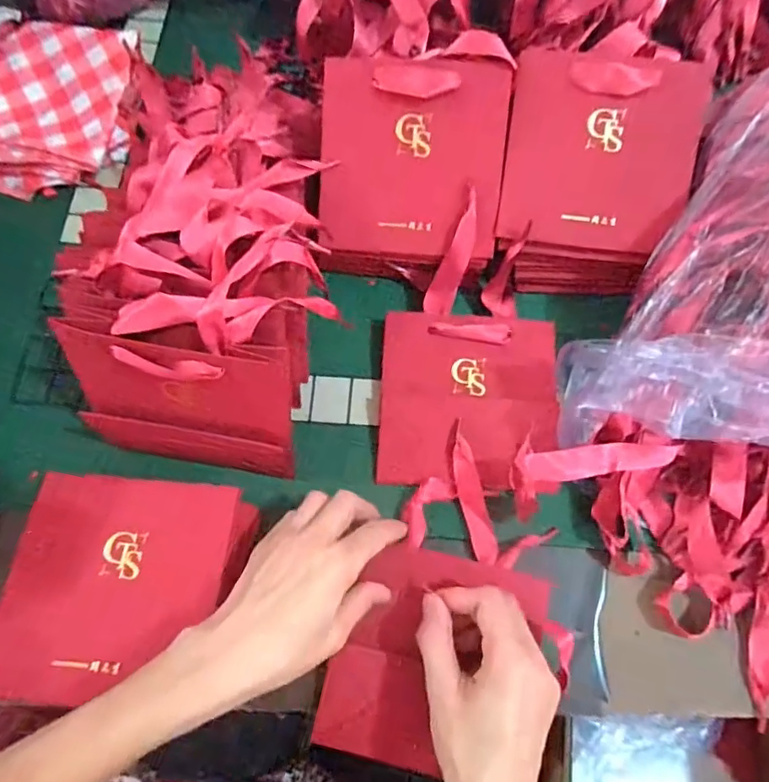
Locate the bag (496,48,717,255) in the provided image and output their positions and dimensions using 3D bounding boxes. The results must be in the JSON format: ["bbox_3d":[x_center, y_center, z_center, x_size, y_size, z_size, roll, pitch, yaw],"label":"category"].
[{"bbox_3d":[0.164,-0.181,0.409,0.139,0.010,0.137,7,101,4],"label":"bag"}]

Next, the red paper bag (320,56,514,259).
[{"bbox_3d":[0.022,-0.178,0.415,0.138,0.009,0.139,5,105,1],"label":"red paper bag"}]

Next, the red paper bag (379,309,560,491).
[{"bbox_3d":[0.067,0.005,0.423,0.136,0.017,0.139,4,70,-1],"label":"red paper bag"}]

